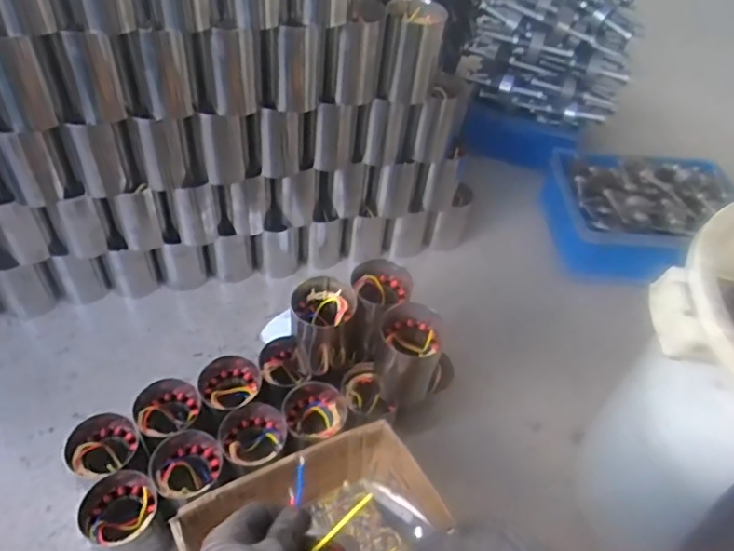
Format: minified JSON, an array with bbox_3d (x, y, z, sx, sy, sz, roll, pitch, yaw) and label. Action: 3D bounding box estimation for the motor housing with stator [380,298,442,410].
[{"bbox_3d":[0.057,0.119,0.836,0.090,0.124,0.095,11,48,3],"label":"motor housing with stator"}]

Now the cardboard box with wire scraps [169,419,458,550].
[{"bbox_3d":[-0.043,0.381,0.720,0.305,0.135,0.303,-22,54,-25],"label":"cardboard box with wire scraps"}]

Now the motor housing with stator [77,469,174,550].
[{"bbox_3d":[-0.320,0.335,0.760,0.096,0.104,0.103,-21,54,-24],"label":"motor housing with stator"}]

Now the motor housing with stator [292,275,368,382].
[{"bbox_3d":[-0.060,0.086,0.856,0.106,0.148,0.096,-16,52,-21],"label":"motor housing with stator"}]

